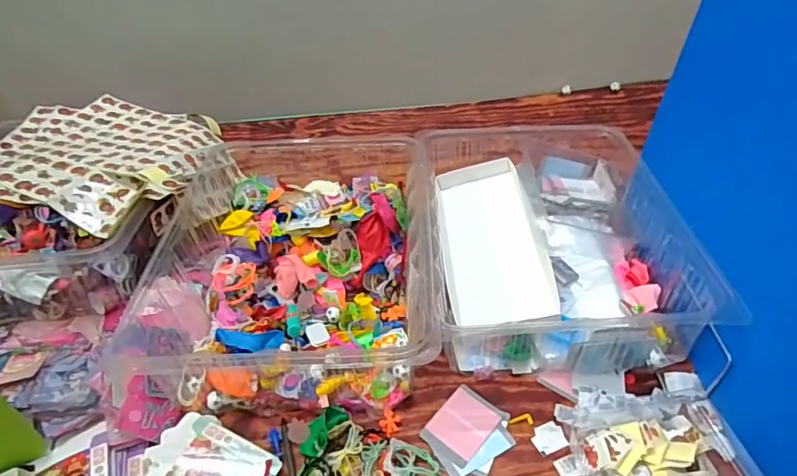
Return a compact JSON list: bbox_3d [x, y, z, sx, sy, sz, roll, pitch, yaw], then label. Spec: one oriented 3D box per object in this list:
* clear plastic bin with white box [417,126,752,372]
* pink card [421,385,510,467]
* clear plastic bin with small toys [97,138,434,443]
[{"bbox_3d":[0.212,-0.026,0.763,0.329,0.118,0.426,-2,41,2],"label":"clear plastic bin with white box"},{"bbox_3d":[0.079,0.221,0.619,0.066,0.004,0.087,31,53,28],"label":"pink card"},{"bbox_3d":[-0.146,0.012,0.747,0.387,0.120,0.493,-2,41,2],"label":"clear plastic bin with small toys"}]

